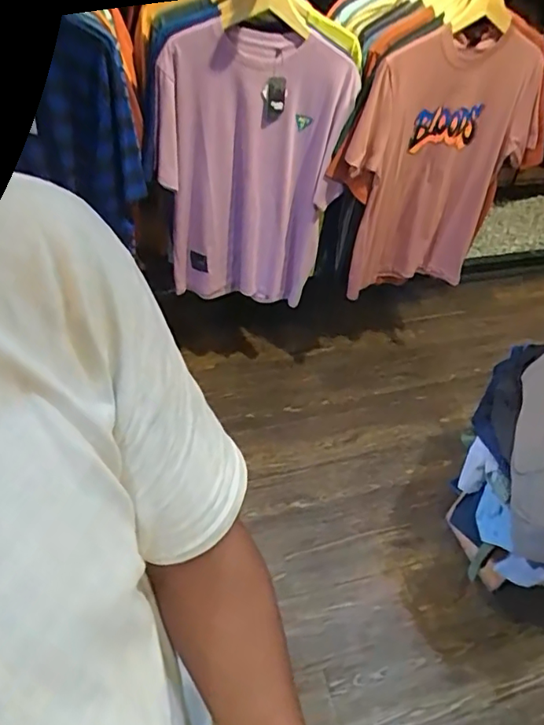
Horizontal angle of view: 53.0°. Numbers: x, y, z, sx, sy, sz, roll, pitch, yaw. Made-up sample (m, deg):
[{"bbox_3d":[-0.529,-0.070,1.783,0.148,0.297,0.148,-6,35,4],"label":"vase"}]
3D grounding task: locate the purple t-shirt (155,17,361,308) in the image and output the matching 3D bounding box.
[{"bbox_3d":[-0.053,-0.458,1.386,0.459,0.636,0.123,3,49,-4],"label":"purple t-shirt"}]

